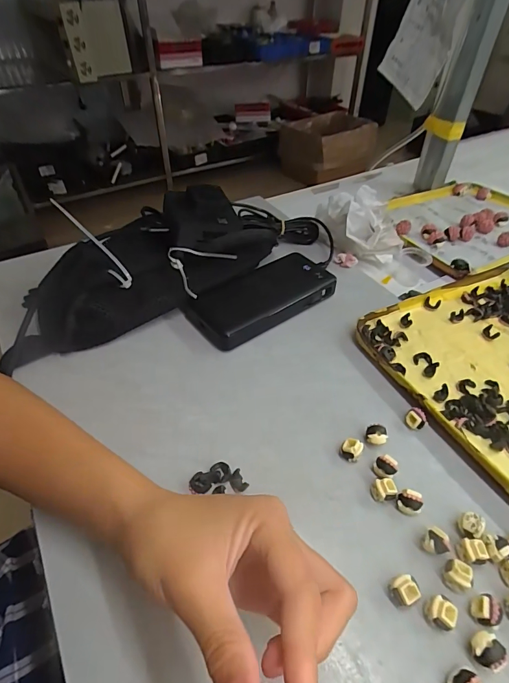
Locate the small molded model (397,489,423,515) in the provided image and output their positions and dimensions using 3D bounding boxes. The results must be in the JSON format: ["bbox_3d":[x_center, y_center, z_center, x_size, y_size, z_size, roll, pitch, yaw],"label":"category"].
[{"bbox_3d":[0.109,0.114,0.269,0.016,0.016,0.011,16,47,16],"label":"small molded model"}]

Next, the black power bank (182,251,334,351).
[{"bbox_3d":[0.008,-0.048,0.420,0.158,0.030,0.075,-29,51,-25],"label":"black power bank"}]

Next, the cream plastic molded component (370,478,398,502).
[{"bbox_3d":[0.093,0.107,0.276,0.016,0.014,0.014,-5,45,-5],"label":"cream plastic molded component"}]

